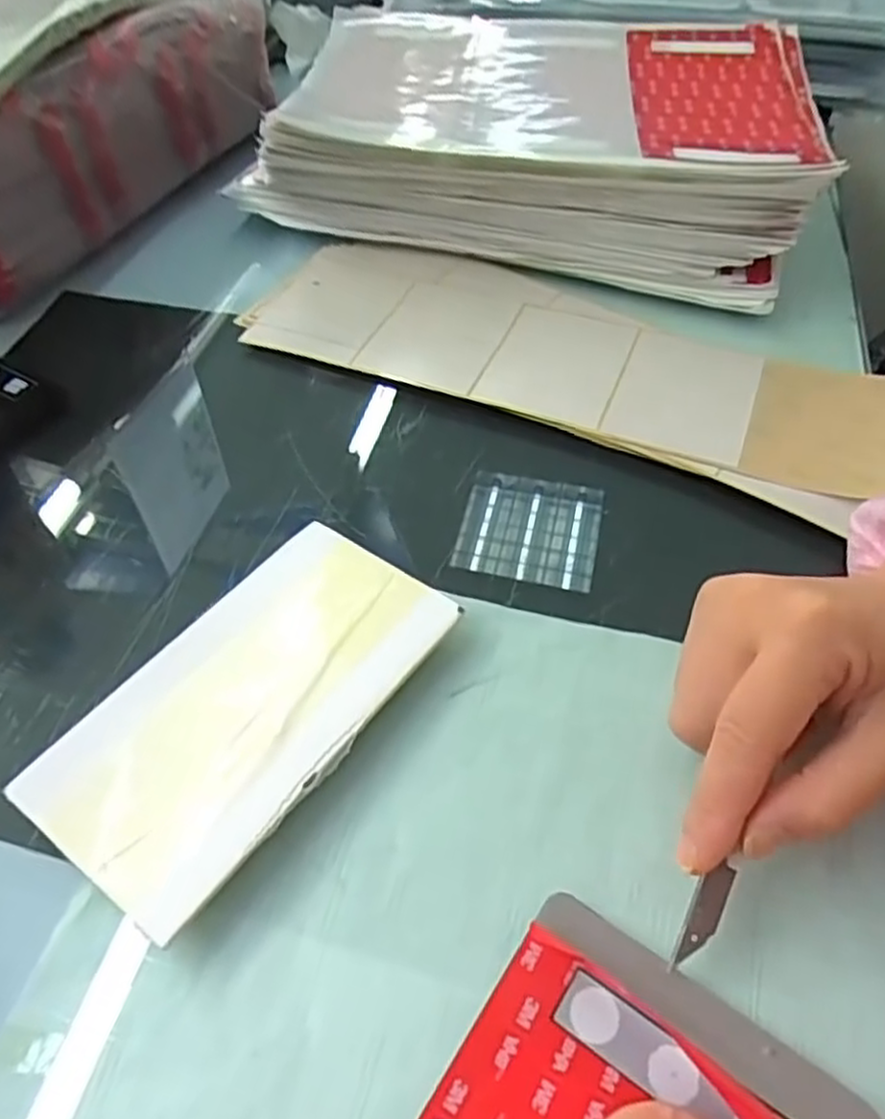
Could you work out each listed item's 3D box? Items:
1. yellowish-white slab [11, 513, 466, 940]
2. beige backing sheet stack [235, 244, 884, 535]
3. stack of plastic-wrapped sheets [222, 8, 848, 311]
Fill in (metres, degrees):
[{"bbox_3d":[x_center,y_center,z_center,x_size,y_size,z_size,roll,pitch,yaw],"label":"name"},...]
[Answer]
[{"bbox_3d":[-0.068,0.051,0.274,0.080,0.014,0.149,30,57,21],"label":"yellowish-white slab"},{"bbox_3d":[0.060,-0.108,0.392,0.334,0.012,0.112,22,55,15],"label":"beige backing sheet stack"},{"bbox_3d":[0.062,-0.278,0.487,0.317,0.070,0.232,12,53,8],"label":"stack of plastic-wrapped sheets"}]

